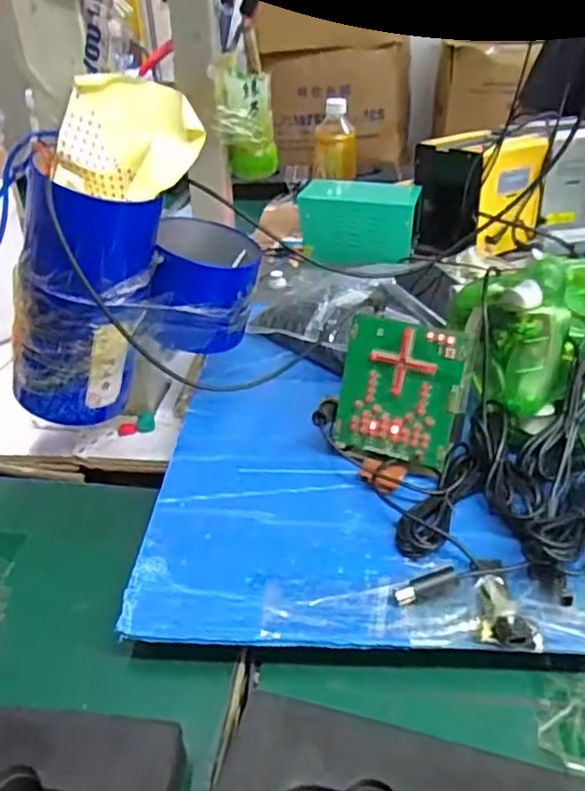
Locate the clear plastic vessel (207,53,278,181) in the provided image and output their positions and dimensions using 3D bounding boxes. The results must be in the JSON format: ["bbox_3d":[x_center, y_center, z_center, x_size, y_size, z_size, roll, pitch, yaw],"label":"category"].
[{"bbox_3d":[-0.063,-0.366,0.827,0.074,0.142,0.073,-6,41,-3],"label":"clear plastic vessel"}]

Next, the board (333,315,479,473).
[{"bbox_3d":[0.082,-0.002,0.473,0.092,0.103,0.006,14,16,19],"label":"board"}]

